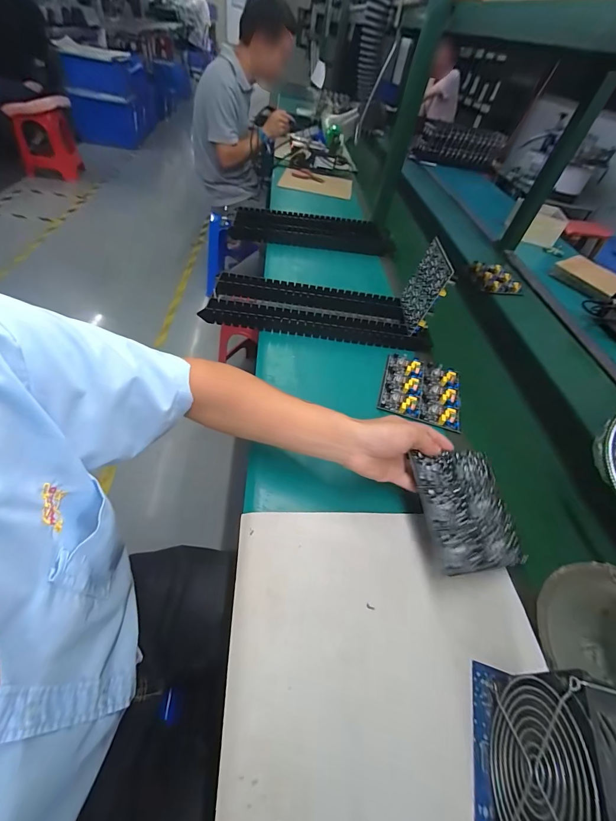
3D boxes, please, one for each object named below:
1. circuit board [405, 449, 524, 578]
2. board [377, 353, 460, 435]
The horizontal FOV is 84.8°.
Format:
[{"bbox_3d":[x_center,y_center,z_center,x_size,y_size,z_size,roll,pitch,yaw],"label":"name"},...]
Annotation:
[{"bbox_3d":[0.190,0.116,0.403,0.128,0.007,0.137,5,60,-24],"label":"circuit board"},{"bbox_3d":[0.192,-0.037,0.570,0.128,0.014,0.139,17,49,4],"label":"board"}]

